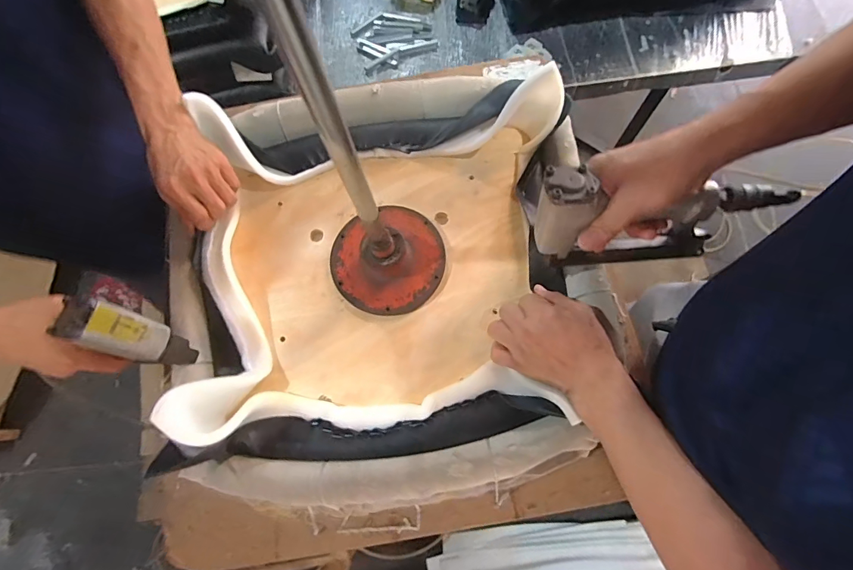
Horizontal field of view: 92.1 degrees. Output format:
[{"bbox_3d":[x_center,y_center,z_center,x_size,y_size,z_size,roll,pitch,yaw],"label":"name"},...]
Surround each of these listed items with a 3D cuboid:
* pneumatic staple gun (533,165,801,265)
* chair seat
[{"bbox_3d":[0.229,-0.065,0.440,0.246,0.117,0.062,3,73,-8],"label":"pneumatic staple gun"},{"bbox_3d":[-0.059,-0.039,0.497,0.442,0.105,0.452,-2,73,2],"label":"chair seat"}]

